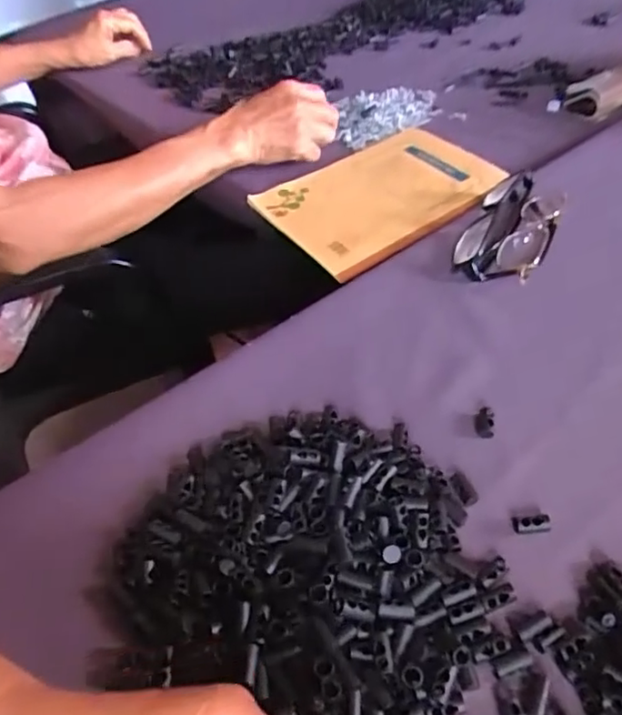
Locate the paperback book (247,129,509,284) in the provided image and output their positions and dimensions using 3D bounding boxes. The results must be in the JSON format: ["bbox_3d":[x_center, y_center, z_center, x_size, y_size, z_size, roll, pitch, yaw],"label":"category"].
[{"bbox_3d":[0.067,-0.154,0.562,0.206,0.011,0.152,-29,51,-19],"label":"paperback book"}]

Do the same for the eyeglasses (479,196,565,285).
[{"bbox_3d":[0.178,-0.103,0.479,0.034,0.029,0.131,21,53,24],"label":"eyeglasses"}]

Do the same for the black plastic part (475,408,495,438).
[{"bbox_3d":[0.107,0.041,0.368,0.011,0.010,0.018,5,49,12],"label":"black plastic part"}]

